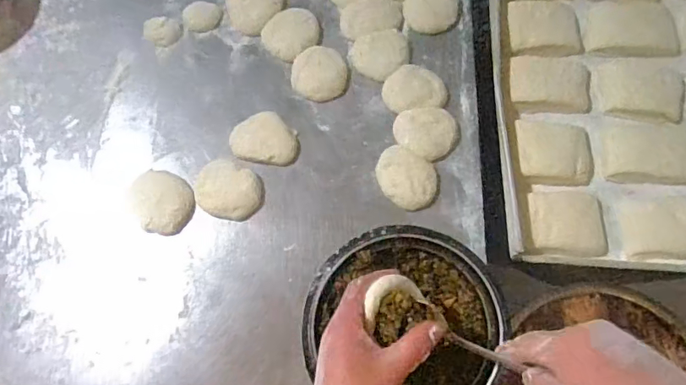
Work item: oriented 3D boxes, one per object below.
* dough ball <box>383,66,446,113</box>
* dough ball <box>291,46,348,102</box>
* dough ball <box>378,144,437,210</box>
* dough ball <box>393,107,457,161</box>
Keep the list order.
[{"bbox_3d":[0.091,-0.132,0.626,0.078,0.023,0.057,-5,75,-2],"label":"dough ball"},{"bbox_3d":[-0.031,-0.153,0.626,0.069,0.031,0.065,0,75,-1],"label":"dough ball"},{"bbox_3d":[0.076,-0.017,0.588,0.077,0.026,0.063,29,76,7],"label":"dough ball"},{"bbox_3d":[0.103,-0.077,0.611,0.075,0.020,0.064,31,77,7],"label":"dough ball"}]

